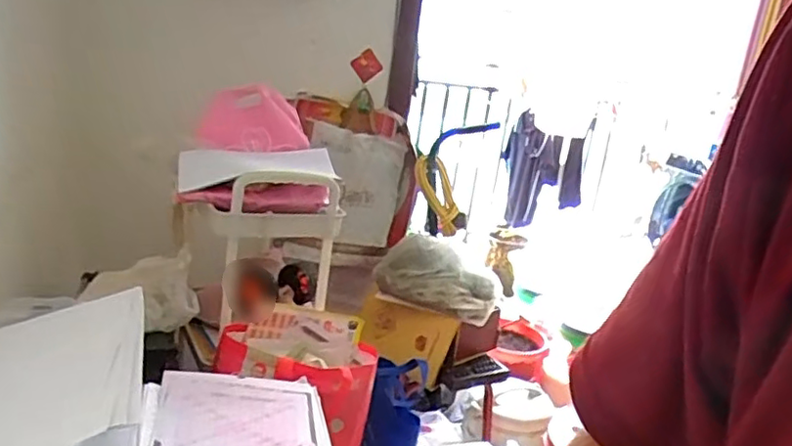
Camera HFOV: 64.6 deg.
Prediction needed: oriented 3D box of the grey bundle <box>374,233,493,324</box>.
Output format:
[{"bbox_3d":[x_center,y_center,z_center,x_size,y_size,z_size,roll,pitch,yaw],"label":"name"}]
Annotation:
[{"bbox_3d":[0.100,0.133,1.582,0.306,0.157,0.124,10,16,7],"label":"grey bundle"}]

